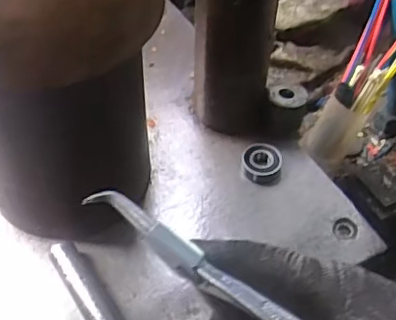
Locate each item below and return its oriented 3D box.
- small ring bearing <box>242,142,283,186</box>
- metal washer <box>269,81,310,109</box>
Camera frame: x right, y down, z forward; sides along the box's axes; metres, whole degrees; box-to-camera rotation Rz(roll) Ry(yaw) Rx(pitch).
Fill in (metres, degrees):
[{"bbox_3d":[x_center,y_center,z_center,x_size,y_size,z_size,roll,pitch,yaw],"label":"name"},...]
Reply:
[{"bbox_3d":[0.056,0.003,0.500,0.035,0.015,0.034,5,51,3],"label":"small ring bearing"},{"bbox_3d":[0.083,-0.058,0.519,0.036,0.005,0.033,3,45,-3],"label":"metal washer"}]

